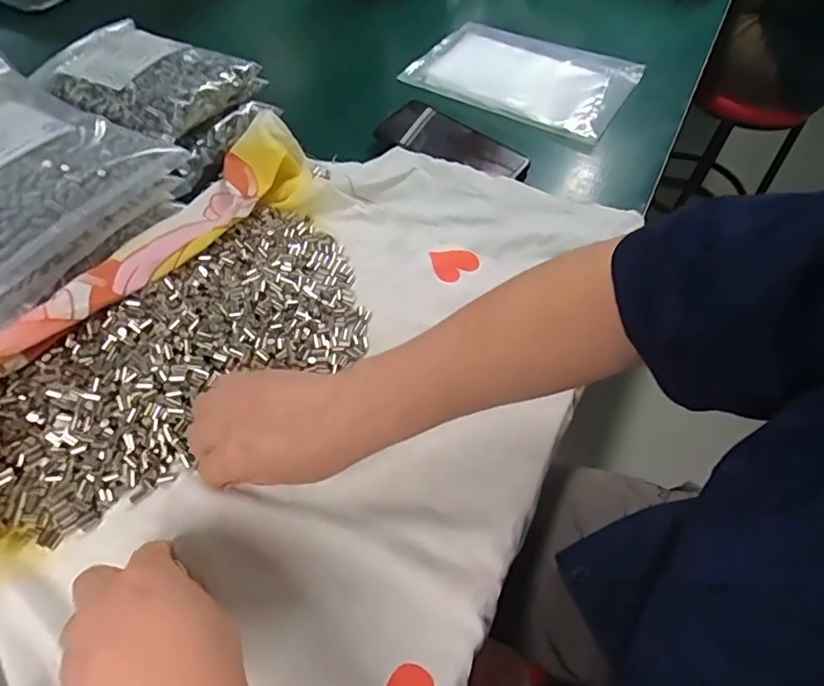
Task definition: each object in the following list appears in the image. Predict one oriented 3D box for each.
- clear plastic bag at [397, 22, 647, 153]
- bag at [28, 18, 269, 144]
[{"bbox_3d":[0.140,-0.349,0.707,0.273,0.015,0.180,32,58,18],"label":"clear plastic bag"},{"bbox_3d":[-0.256,-0.256,0.531,0.169,0.043,0.142,25,58,10],"label":"bag"}]

